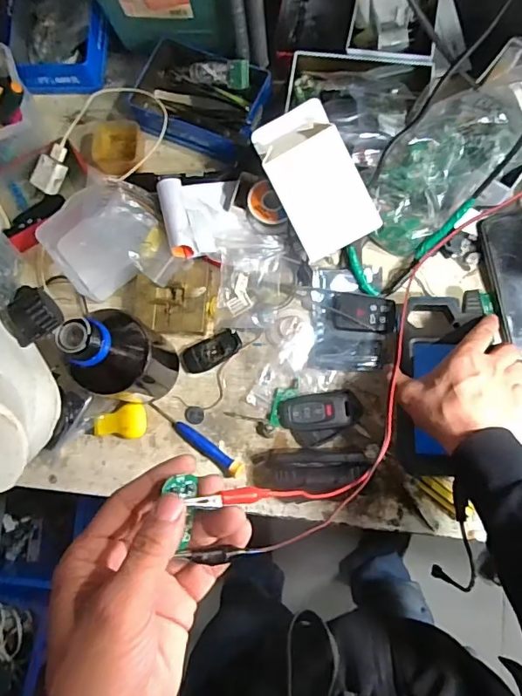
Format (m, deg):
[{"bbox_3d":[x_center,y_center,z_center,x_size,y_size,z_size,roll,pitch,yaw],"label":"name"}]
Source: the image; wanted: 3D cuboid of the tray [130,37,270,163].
[{"bbox_3d":[-0.071,-0.290,0.578,0.158,0.048,0.114,23,83,7],"label":"tray"}]

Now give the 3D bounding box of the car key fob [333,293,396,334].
[{"bbox_3d":[0.113,-0.039,0.535,0.067,0.015,0.039,10,82,5],"label":"car key fob"}]

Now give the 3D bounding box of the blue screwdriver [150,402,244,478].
[{"bbox_3d":[-0.072,0.101,0.533,0.123,0.015,0.017,32,84,8],"label":"blue screwdriver"}]

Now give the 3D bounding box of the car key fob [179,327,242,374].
[{"bbox_3d":[-0.056,0.004,0.550,0.069,0.008,0.031,-31,80,-1],"label":"car key fob"}]

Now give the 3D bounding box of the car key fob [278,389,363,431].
[{"bbox_3d":[0.064,0.067,0.524,0.085,0.016,0.040,-7,80,3],"label":"car key fob"}]

